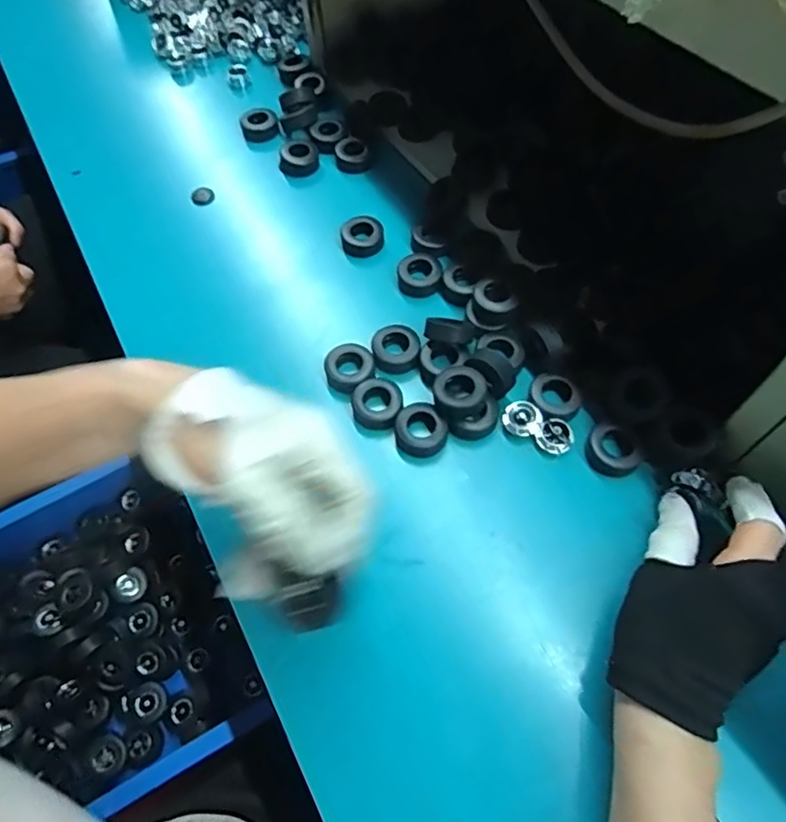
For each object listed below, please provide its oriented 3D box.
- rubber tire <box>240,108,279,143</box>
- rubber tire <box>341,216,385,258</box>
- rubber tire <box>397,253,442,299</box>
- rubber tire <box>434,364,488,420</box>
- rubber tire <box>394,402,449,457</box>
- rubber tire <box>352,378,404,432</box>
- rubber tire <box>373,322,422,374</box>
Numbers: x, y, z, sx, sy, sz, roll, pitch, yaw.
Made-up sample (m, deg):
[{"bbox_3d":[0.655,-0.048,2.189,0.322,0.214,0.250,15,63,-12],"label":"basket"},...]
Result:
[{"bbox_3d":[-0.134,-0.288,0.583,0.036,0.016,0.033,-17,63,-4],"label":"rubber tire"},{"bbox_3d":[-0.026,-0.151,0.505,0.036,0.015,0.035,-9,63,-1],"label":"rubber tire"},{"bbox_3d":[0.022,-0.114,0.481,0.035,0.013,0.040,-3,63,2],"label":"rubber tire"},{"bbox_3d":[0.048,-0.014,0.409,0.035,0.020,0.034,-2,63,3],"label":"rubber tire"},{"bbox_3d":[0.020,0.016,0.413,0.036,0.022,0.037,-9,63,-1],"label":"rubber tire"},{"bbox_3d":[-0.011,-0.003,0.424,0.035,0.021,0.036,-6,63,1],"label":"rubber tire"},{"bbox_3d":[0.003,-0.047,0.446,0.036,0.018,0.034,-8,63,0],"label":"rubber tire"}]

